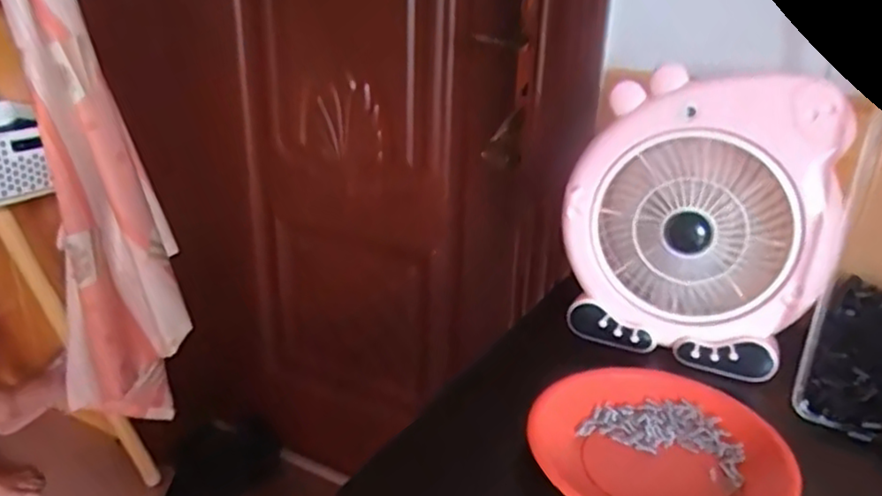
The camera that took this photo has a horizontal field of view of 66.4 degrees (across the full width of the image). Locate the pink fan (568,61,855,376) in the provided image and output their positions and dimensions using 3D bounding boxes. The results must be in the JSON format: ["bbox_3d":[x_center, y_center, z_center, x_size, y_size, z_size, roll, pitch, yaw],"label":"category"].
[{"bbox_3d":[0.249,-0.033,0.647,0.220,0.265,0.122,18,29,31],"label":"pink fan"}]

